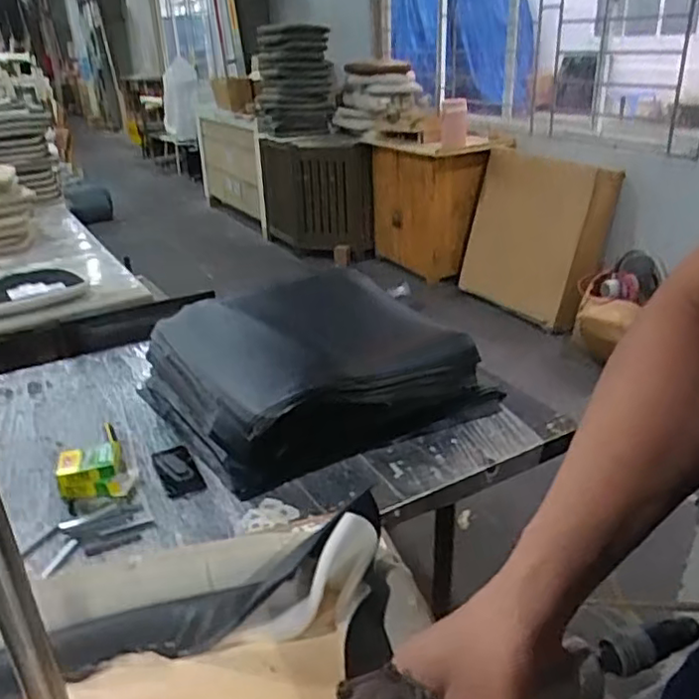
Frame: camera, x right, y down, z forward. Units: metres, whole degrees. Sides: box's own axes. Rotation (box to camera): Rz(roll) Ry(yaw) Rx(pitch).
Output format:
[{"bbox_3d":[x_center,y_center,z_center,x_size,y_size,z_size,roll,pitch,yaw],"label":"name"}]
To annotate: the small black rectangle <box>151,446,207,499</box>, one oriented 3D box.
[{"bbox_3d":[-0.372,0.256,1.387,0.081,0.018,0.192,-13,28,-23],"label":"small black rectangle"}]

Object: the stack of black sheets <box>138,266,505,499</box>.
[{"bbox_3d":[-0.096,0.032,1.591,0.671,0.240,0.598,-15,28,-25],"label":"stack of black sheets"}]

